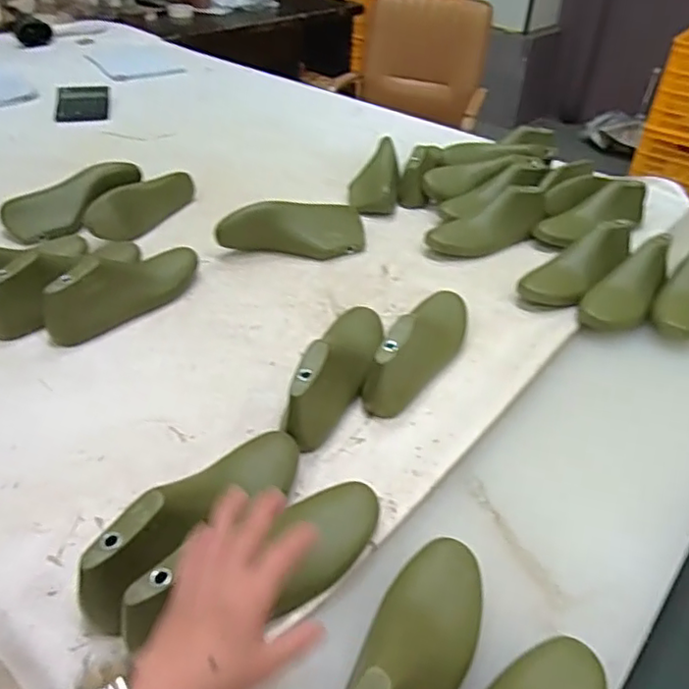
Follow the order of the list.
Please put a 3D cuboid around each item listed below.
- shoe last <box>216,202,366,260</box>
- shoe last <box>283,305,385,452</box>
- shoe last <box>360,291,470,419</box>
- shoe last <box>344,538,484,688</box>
[{"bbox_3d":[-0.080,-0.178,1.004,0.241,0.082,0.066,-12,40,-17],"label":"shoe last"},{"bbox_3d":[-0.002,0.020,0.744,0.071,0.086,0.238,10,39,10],"label":"shoe last"},{"bbox_3d":[0.101,-0.011,0.784,0.077,0.084,0.241,16,41,19],"label":"shoe last"},{"bbox_3d":[0.050,0.236,0.463,0.078,0.086,0.249,17,41,20],"label":"shoe last"}]

